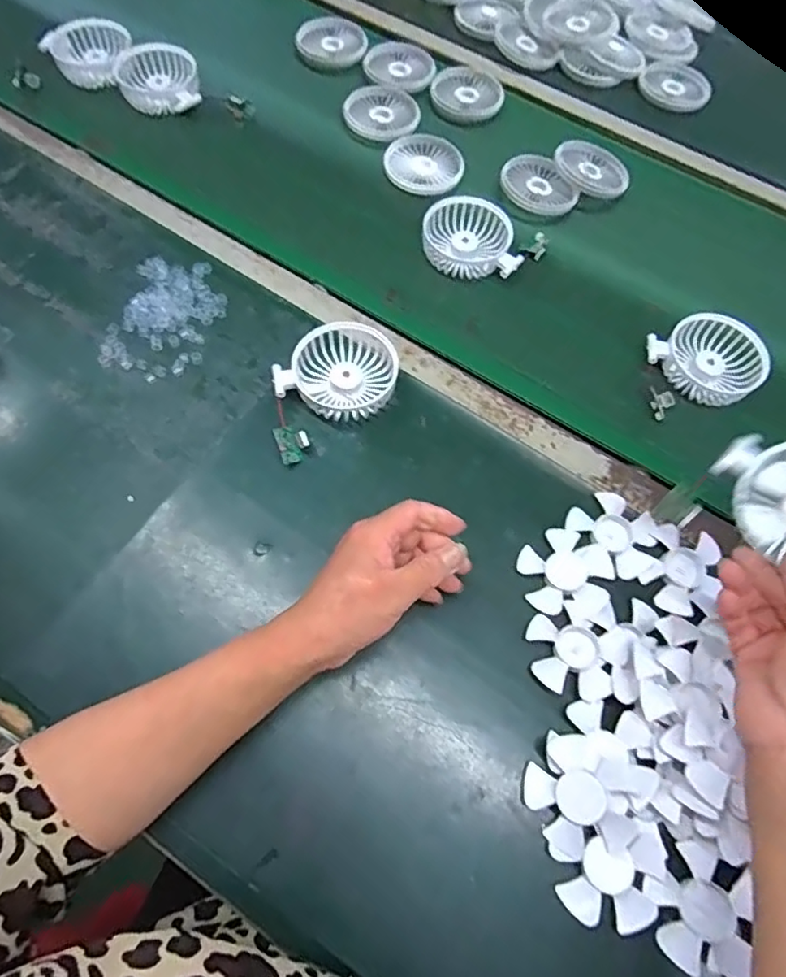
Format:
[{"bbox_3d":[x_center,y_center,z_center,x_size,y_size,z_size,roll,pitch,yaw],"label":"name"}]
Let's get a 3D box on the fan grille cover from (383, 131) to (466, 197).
[{"bbox_3d":[0.033,-0.371,0.643,0.085,0.015,0.088,-10,67,-8],"label":"fan grille cover"}]

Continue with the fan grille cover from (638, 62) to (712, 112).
[{"bbox_3d":[0.361,-0.513,0.721,0.085,0.008,0.075,35,82,7],"label":"fan grille cover"}]

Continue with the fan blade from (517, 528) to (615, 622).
[{"bbox_3d":[0.138,0.067,0.453,0.070,0.013,0.070,1,66,-3],"label":"fan blade"}]

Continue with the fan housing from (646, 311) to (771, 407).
[{"bbox_3d":[0.301,-0.125,0.540,0.101,0.027,0.084,37,69,12],"label":"fan housing"}]

